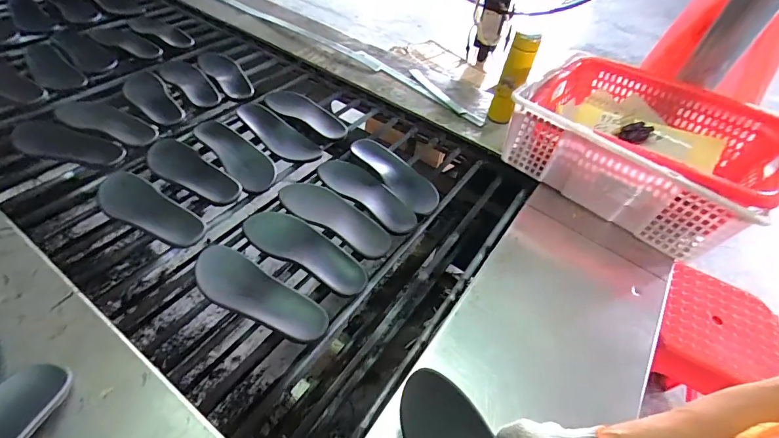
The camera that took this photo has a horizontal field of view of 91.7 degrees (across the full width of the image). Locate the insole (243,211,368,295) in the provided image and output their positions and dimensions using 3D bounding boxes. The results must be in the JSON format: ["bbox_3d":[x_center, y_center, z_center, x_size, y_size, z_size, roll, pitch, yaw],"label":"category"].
[{"bbox_3d":[-0.153,0.045,0.696,0.260,0.023,0.093,28,51,13],"label":"insole"}]

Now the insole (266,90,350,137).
[{"bbox_3d":[-0.214,-0.281,0.979,0.263,0.017,0.088,32,53,16],"label":"insole"}]

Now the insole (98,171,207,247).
[{"bbox_3d":[-0.469,-0.020,0.730,0.260,0.017,0.094,29,52,14],"label":"insole"}]

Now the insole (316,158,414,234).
[{"bbox_3d":[-0.048,-0.059,0.809,0.258,0.011,0.081,41,55,22],"label":"insole"}]

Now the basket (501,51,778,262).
[{"bbox_3d":[0.522,-0.161,0.818,0.464,0.180,0.333,39,55,21],"label":"basket"}]

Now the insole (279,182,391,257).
[{"bbox_3d":[-0.108,-0.009,0.770,0.260,0.016,0.092,31,52,16],"label":"insole"}]

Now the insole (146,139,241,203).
[{"bbox_3d":[-0.422,-0.100,0.802,0.255,0.013,0.091,33,53,17],"label":"insole"}]

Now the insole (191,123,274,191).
[{"bbox_3d":[-0.352,-0.151,0.868,0.255,0.034,0.096,40,55,22],"label":"insole"}]

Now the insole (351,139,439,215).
[{"bbox_3d":[0.015,-0.110,0.850,0.086,0.024,0.239,-27,60,-28],"label":"insole"}]

